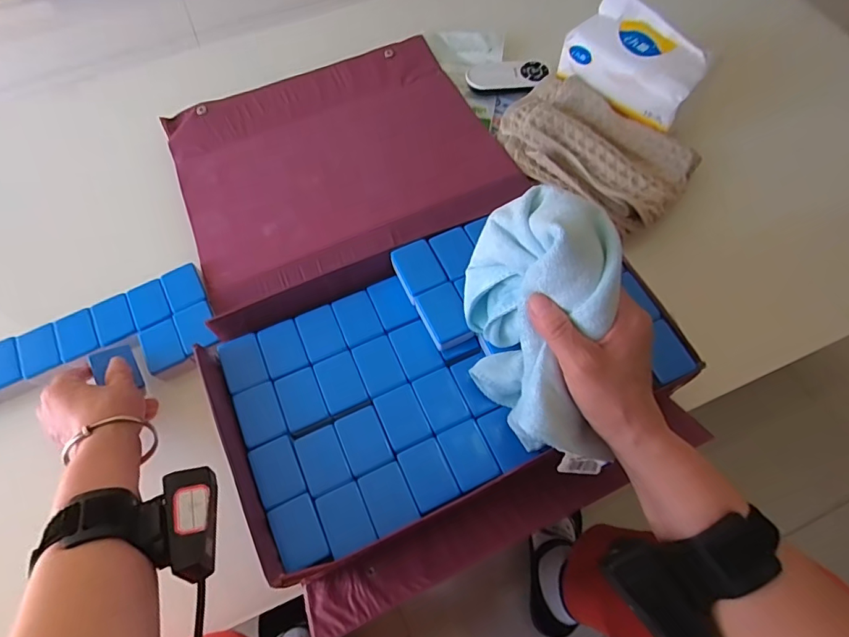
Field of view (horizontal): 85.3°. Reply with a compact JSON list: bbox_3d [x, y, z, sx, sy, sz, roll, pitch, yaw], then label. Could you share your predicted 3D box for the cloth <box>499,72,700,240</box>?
[{"bbox_3d":[0.200,-0.207,0.547,0.219,0.032,0.149,37,71,16],"label":"cloth"}]

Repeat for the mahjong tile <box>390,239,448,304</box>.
[{"bbox_3d":[-0.006,-0.044,0.426,0.036,0.021,0.048,-24,68,-10],"label":"mahjong tile"}]

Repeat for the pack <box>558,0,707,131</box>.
[{"bbox_3d":[0.253,-0.312,0.554,0.154,0.082,0.076,38,71,16],"label":"pack"}]

